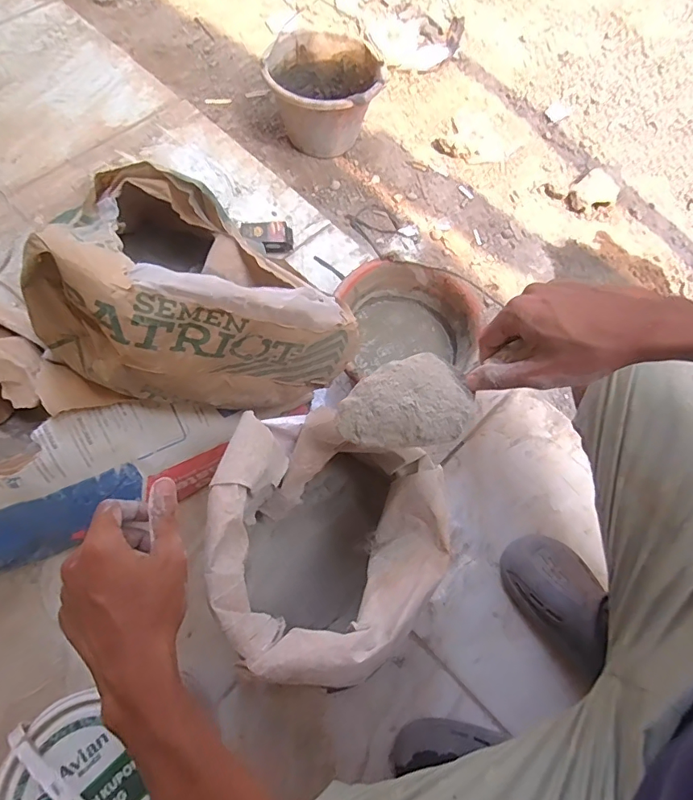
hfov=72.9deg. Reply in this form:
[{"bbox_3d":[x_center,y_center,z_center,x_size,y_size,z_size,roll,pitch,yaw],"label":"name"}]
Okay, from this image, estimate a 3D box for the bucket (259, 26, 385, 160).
[{"bbox_3d":[-0.052,-0.690,1.074,0.242,0.161,0.242,1,67,-3],"label":"bucket"}]

